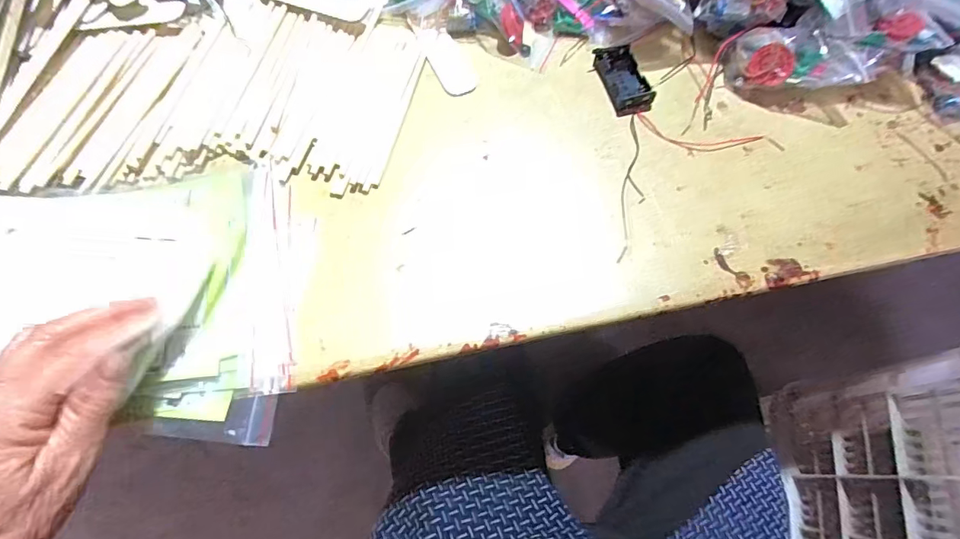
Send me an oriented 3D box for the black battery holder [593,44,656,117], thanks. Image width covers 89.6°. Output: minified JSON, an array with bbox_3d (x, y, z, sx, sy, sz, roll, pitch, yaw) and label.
[{"bbox_3d":[0.124,-0.164,0.415,0.036,0.010,0.066,-16,70,-9],"label":"black battery holder"}]

